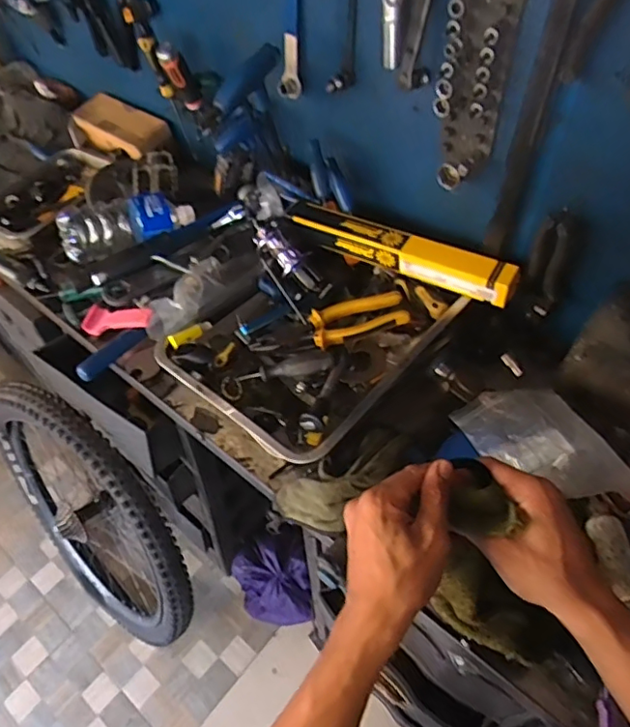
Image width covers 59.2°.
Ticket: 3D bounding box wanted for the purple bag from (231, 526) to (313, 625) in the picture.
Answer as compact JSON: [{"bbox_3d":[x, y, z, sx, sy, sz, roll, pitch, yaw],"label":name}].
[{"bbox_3d":[-0.105,0.536,1.353,0.180,0.231,0.181,-8,53,-4],"label":"purple bag"}]

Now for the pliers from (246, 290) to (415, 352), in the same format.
[{"bbox_3d":[0.018,-0.046,0.739,0.205,0.037,0.066,-16,52,3],"label":"pliers"}]

